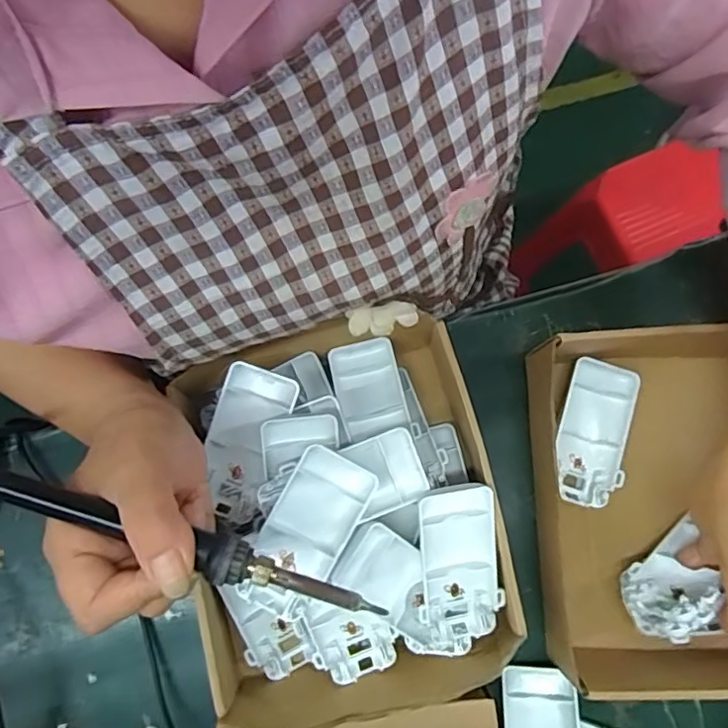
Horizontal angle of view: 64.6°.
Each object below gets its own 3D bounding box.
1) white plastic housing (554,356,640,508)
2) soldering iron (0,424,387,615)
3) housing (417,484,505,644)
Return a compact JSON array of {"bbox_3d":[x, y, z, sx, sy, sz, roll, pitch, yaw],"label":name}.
[{"bbox_3d":[0.156,0.046,0.390,0.045,0.013,0.096,13,82,10],"label":"white plastic housing"},{"bbox_3d":[-0.095,0.074,0.265,0.216,0.035,0.024,20,78,0],"label":"soldering iron"},{"bbox_3d":[0.056,0.119,0.341,0.046,0.018,0.096,-7,104,-1],"label":"housing"}]

